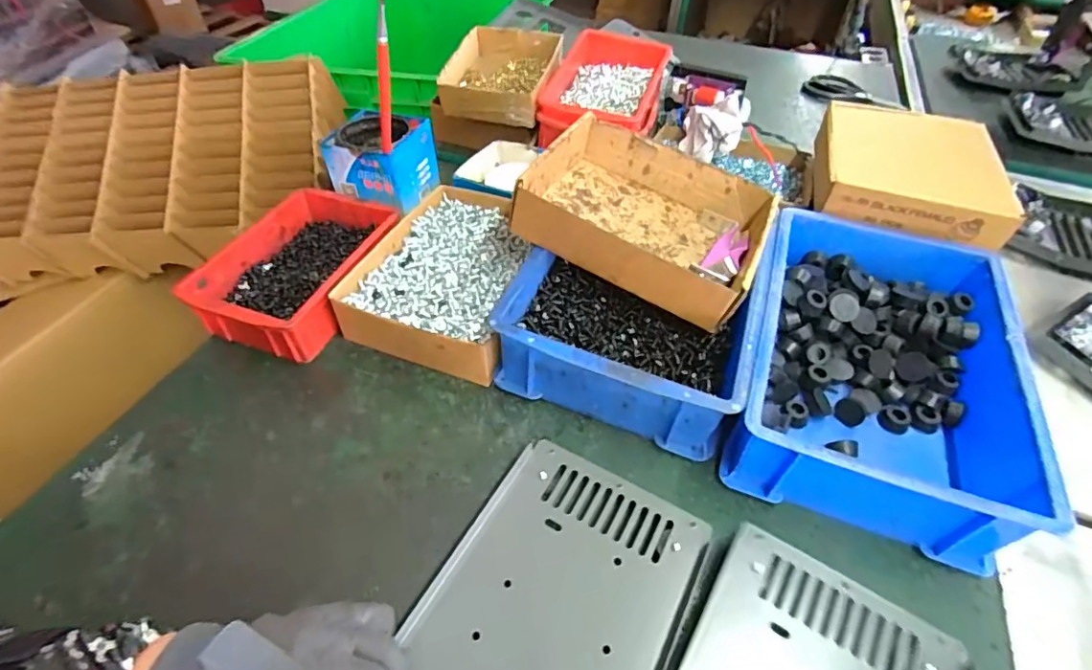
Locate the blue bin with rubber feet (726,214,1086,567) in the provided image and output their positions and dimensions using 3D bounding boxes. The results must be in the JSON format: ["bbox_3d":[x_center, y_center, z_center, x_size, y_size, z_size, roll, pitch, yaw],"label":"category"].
[{"bbox_3d":[0.282,0.020,0.469,0.197,0.092,0.297,17,49,14],"label":"blue bin with rubber feet"}]

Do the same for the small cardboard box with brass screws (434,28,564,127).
[{"bbox_3d":[-0.060,-0.358,0.739,0.152,0.057,0.191,7,47,5],"label":"small cardboard box with brass screws"}]

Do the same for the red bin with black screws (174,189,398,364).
[{"bbox_3d":[-0.249,-0.069,0.552,0.133,0.056,0.193,15,49,15],"label":"red bin with black screws"}]

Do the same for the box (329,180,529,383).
[{"bbox_3d":[-0.088,-0.065,0.551,0.160,0.057,0.214,14,48,13],"label":"box"}]

